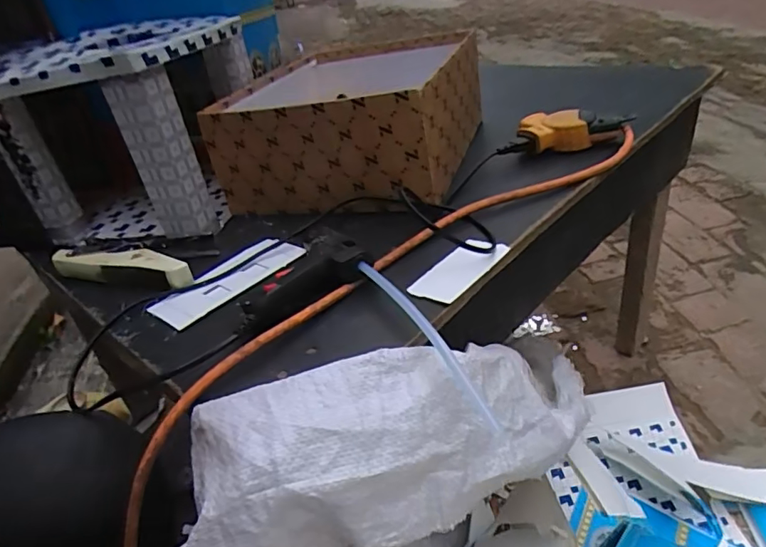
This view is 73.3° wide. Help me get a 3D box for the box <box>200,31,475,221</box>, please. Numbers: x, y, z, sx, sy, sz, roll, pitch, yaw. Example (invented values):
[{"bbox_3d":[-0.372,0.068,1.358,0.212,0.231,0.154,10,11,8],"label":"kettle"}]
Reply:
[{"bbox_3d":[-0.029,-0.201,0.633,0.256,0.108,0.319,3,37,20],"label":"box"}]

